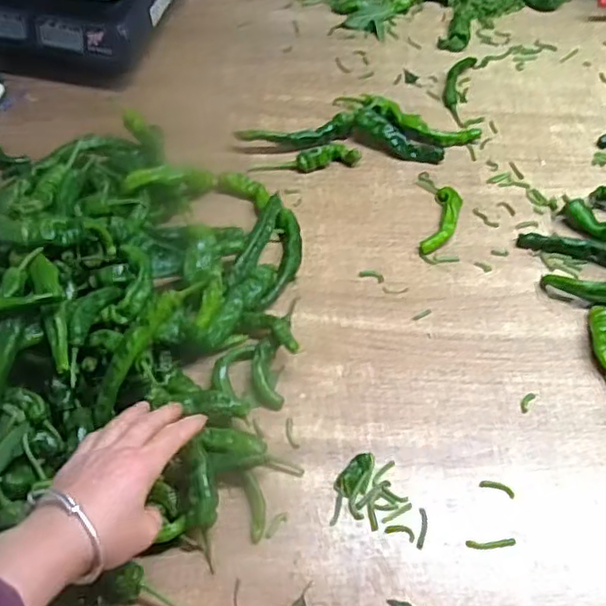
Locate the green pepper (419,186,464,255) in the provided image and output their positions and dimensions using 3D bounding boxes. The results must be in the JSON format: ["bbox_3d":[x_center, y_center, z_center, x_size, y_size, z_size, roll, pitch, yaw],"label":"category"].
[{"bbox_3d":[0.159,-0.094,0.732,0.032,0.011,0.101,15,56,12],"label":"green pepper"}]

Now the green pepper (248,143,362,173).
[{"bbox_3d":[0.004,-0.176,0.788,0.133,0.022,0.024,-11,55,-7],"label":"green pepper"}]

